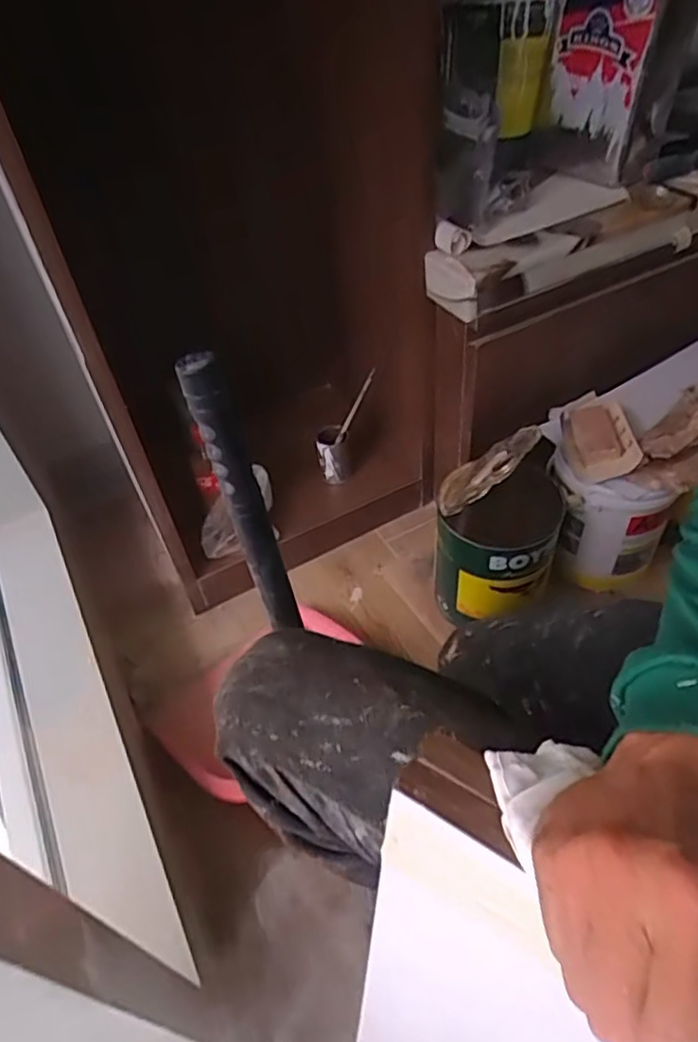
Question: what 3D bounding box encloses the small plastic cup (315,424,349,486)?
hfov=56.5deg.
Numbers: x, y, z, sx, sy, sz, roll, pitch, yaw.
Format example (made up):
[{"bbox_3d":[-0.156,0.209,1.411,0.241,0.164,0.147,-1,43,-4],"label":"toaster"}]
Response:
[{"bbox_3d":[-0.027,-0.110,1.080,0.055,0.081,0.062,-10,46,-3],"label":"small plastic cup"}]

